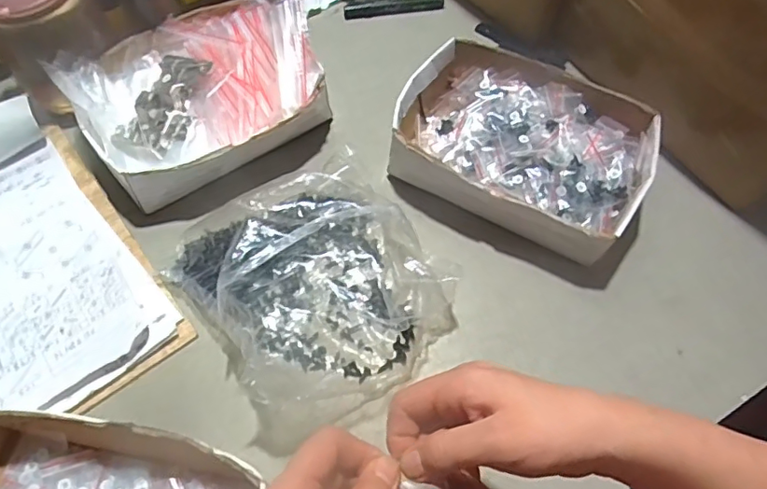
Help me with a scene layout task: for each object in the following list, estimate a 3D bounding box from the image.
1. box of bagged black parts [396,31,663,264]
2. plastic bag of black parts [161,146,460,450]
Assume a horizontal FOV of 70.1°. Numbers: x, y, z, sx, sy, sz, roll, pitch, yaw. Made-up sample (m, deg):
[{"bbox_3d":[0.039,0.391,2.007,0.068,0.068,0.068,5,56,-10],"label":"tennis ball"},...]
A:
[{"bbox_3d":[0.142,-0.102,0.574,0.254,0.065,0.190,25,64,12],"label":"box of bagged black parts"},{"bbox_3d":[-0.059,0.032,0.482,0.203,0.084,0.207,-30,66,-16],"label":"plastic bag of black parts"}]

